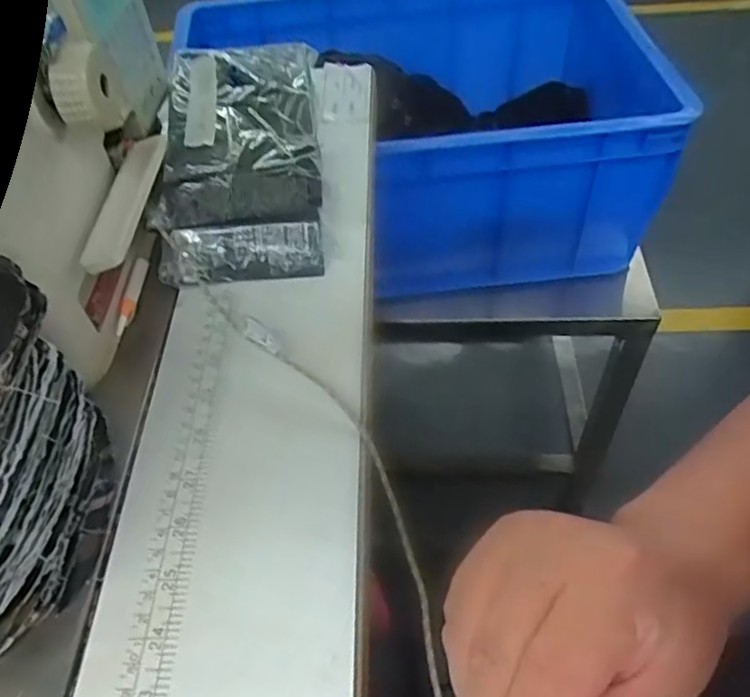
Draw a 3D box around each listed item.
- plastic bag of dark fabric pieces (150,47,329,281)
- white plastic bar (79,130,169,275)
[{"bbox_3d":[-0.087,-0.129,0.442,0.100,0.074,0.163,-5,51,-2],"label":"plastic bag of dark fabric pieces"},{"bbox_3d":[-0.139,-0.087,0.373,0.029,0.012,0.113,0,50,3],"label":"white plastic bar"}]

